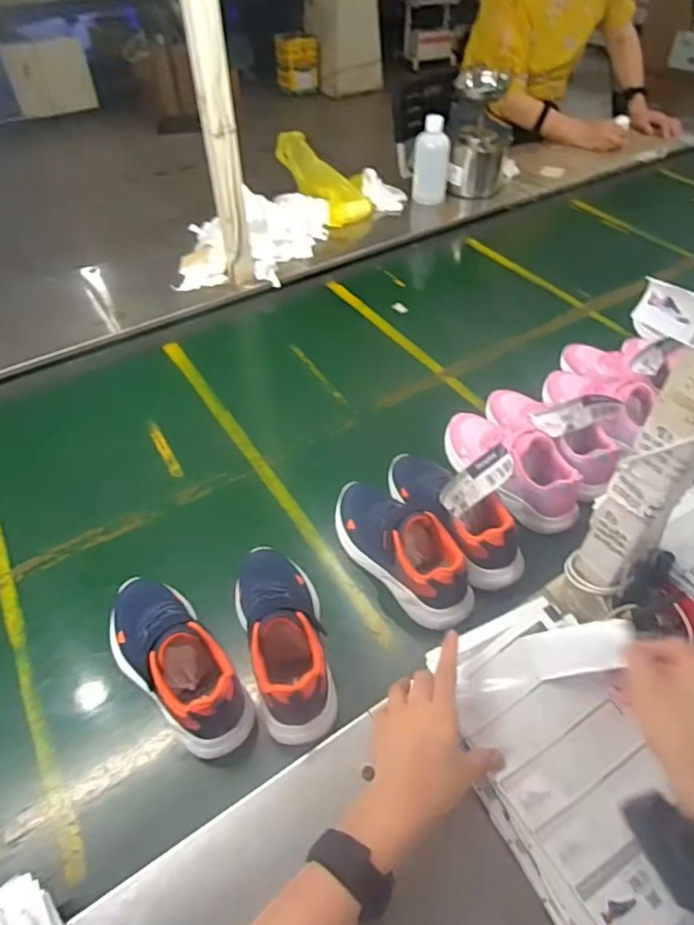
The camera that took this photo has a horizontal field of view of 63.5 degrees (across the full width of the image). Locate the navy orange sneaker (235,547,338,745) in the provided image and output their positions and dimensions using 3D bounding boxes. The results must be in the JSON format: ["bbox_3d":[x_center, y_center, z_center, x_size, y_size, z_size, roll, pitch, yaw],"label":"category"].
[{"bbox_3d":[-0.069,0.169,0.587,0.083,0.076,0.219,-11,49,-8],"label":"navy orange sneaker"}]

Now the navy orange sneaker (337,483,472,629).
[{"bbox_3d":[0.058,0.092,0.661,0.077,0.082,0.220,-32,55,-24],"label":"navy orange sneaker"}]

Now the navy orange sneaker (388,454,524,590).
[{"bbox_3d":[0.124,0.048,0.684,0.092,0.087,0.221,-26,53,-20],"label":"navy orange sneaker"}]

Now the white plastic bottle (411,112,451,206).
[{"bbox_3d":[0.194,-0.689,1.290,0.077,0.182,0.072,8,49,8],"label":"white plastic bottle"}]

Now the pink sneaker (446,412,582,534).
[{"bbox_3d":[0.215,-0.005,0.748,0.079,0.082,0.218,-34,56,-25],"label":"pink sneaker"}]

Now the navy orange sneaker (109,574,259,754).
[{"bbox_3d":[-0.180,0.190,0.566,0.083,0.081,0.210,-32,55,-24],"label":"navy orange sneaker"}]

